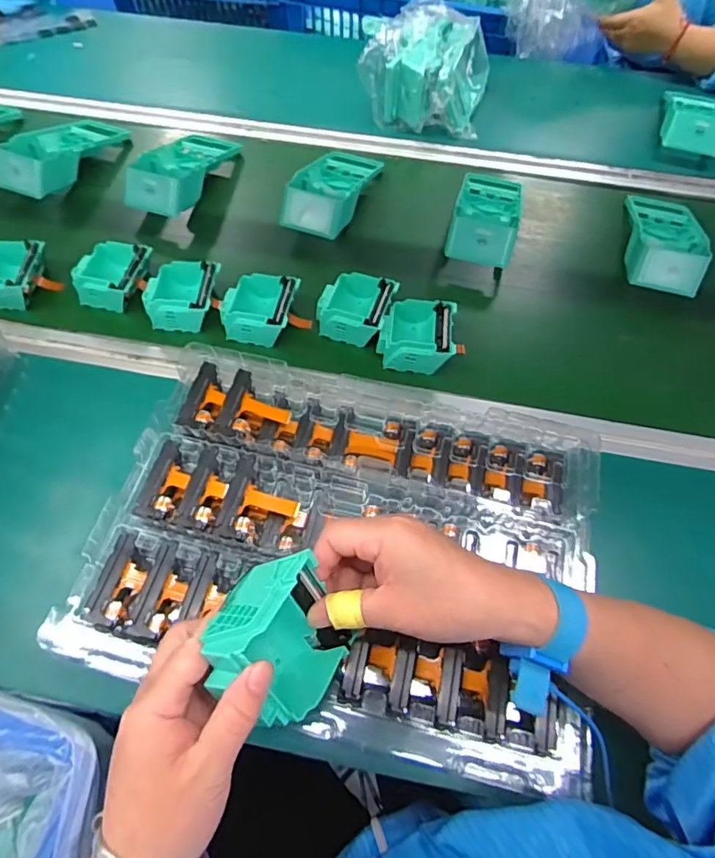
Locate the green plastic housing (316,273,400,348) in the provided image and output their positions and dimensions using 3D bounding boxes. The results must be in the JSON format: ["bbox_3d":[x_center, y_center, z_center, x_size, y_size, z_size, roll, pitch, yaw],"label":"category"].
[{"bbox_3d":[-0.002,-0.134,0.570,0.082,0.043,0.073,17,63,8],"label":"green plastic housing"}]

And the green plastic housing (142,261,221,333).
[{"bbox_3d":[-0.199,-0.150,0.571,0.078,0.044,0.075,2,61,1],"label":"green plastic housing"}]

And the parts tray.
[{"bbox_3d":[-0.003,0.084,0.405,0.383,0.034,0.277,12,62,6],"label":"parts tray"}]

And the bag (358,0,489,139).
[{"bbox_3d":[0.116,-0.578,0.792,0.187,0.092,0.215,8,62,4],"label":"bag"}]

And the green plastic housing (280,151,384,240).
[{"bbox_3d":[-0.034,-0.328,0.674,0.093,0.054,0.193,18,63,9],"label":"green plastic housing"}]

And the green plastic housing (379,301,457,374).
[{"bbox_3d":[0.065,-0.101,0.551,0.077,0.042,0.075,8,62,4],"label":"green plastic housing"}]

